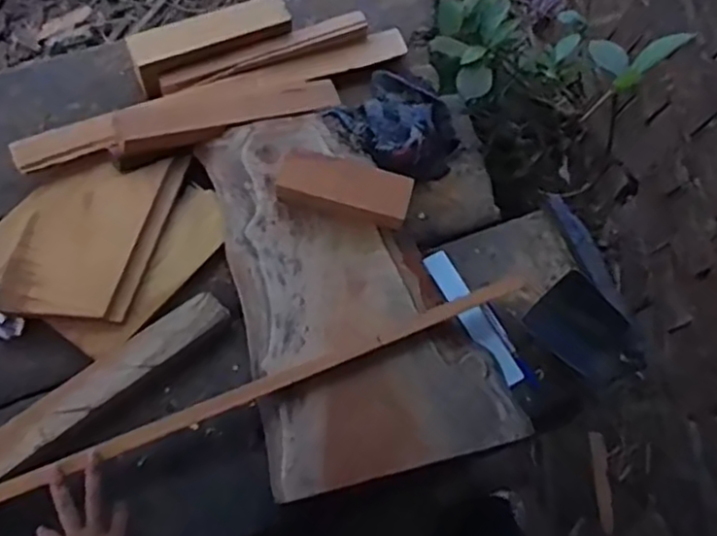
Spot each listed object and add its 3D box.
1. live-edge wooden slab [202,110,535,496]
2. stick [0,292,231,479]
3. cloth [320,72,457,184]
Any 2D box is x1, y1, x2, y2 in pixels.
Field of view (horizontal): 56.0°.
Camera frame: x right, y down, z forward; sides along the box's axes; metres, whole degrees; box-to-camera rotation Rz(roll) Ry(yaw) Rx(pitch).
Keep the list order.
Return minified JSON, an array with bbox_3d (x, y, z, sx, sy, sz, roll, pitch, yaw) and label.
[{"bbox_3d":[-0.003,0.016,0.785,0.276,0.029,0.430,-12,73,-12],"label":"live-edge wooden slab"},{"bbox_3d":[-0.295,0.135,0.736,0.339,0.026,0.052,-36,79,-18],"label":"stick"},{"bbox_3d":[0.055,-0.187,0.899,0.162,0.048,0.138,43,71,7],"label":"cloth"}]

